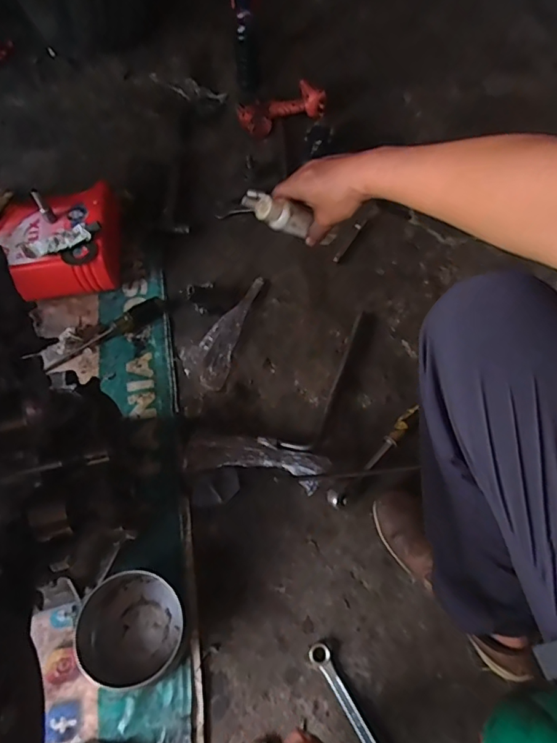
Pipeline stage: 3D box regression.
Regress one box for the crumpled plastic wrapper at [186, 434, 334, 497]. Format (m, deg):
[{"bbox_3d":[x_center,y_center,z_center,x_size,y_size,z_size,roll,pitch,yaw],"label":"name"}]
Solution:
[{"bbox_3d":[-0.036,0.146,0.816,0.234,0.019,0.079,9,63,7],"label":"crumpled plastic wrapper"}]

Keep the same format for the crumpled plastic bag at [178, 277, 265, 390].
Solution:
[{"bbox_3d":[-0.105,-0.089,0.940,0.088,0.015,0.253,17,64,11],"label":"crumpled plastic bag"}]

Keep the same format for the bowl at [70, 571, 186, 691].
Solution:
[{"bbox_3d":[-0.214,0.364,0.694,0.147,0.057,0.140,-1,62,2],"label":"bowl"}]

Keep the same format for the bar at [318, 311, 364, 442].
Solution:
[{"bbox_3d":[0.116,-0.004,0.889,0.013,0.012,0.267,17,63,9],"label":"bar"}]

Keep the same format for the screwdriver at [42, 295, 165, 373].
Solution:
[{"bbox_3d":[-0.329,-0.073,0.927,0.242,0.028,0.036,-32,66,-13],"label":"screwdriver"}]

